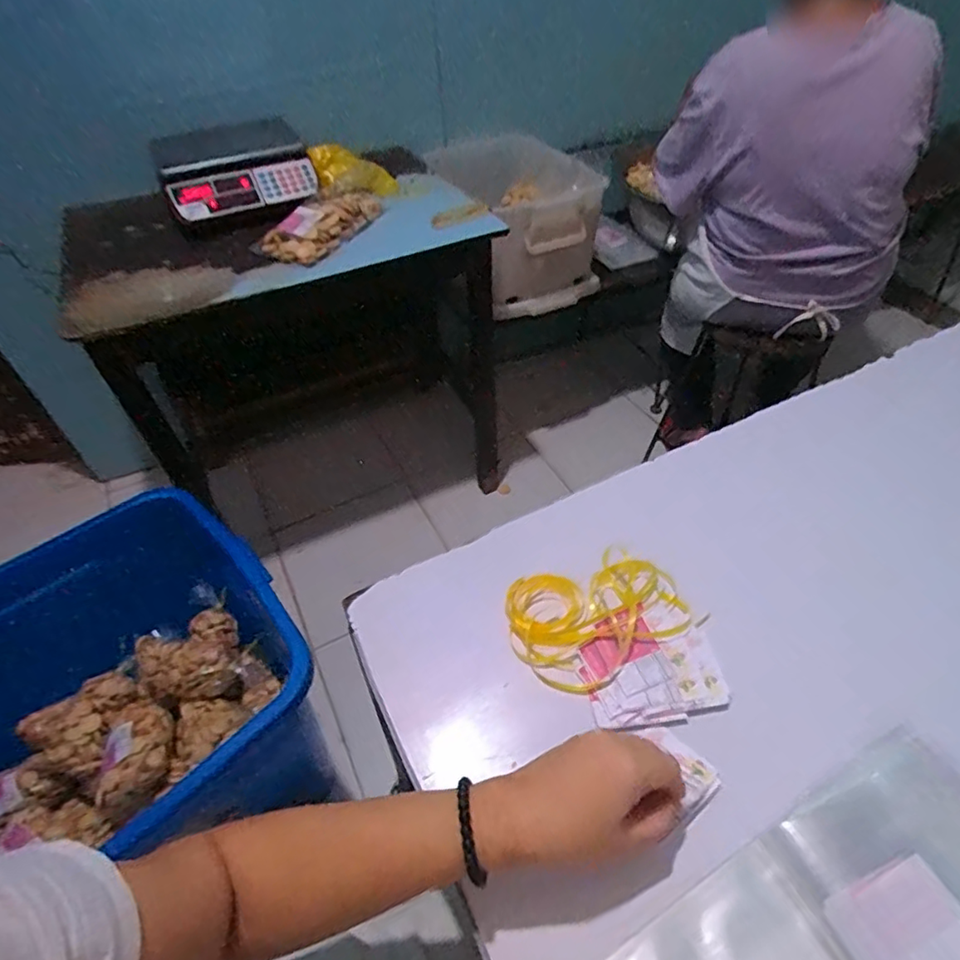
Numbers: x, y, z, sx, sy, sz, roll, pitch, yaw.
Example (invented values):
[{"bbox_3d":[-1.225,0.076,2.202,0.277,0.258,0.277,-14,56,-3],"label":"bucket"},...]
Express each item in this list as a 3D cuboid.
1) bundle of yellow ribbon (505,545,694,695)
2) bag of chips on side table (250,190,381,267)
[{"bbox_3d":[0.103,0.120,0.533,0.154,0.027,0.121,-24,49,-18],"label":"bundle of yellow ribbon"},{"bbox_3d":[-0.296,-0.496,1.105,0.129,0.057,0.263,22,51,24],"label":"bag of chips on side table"}]

